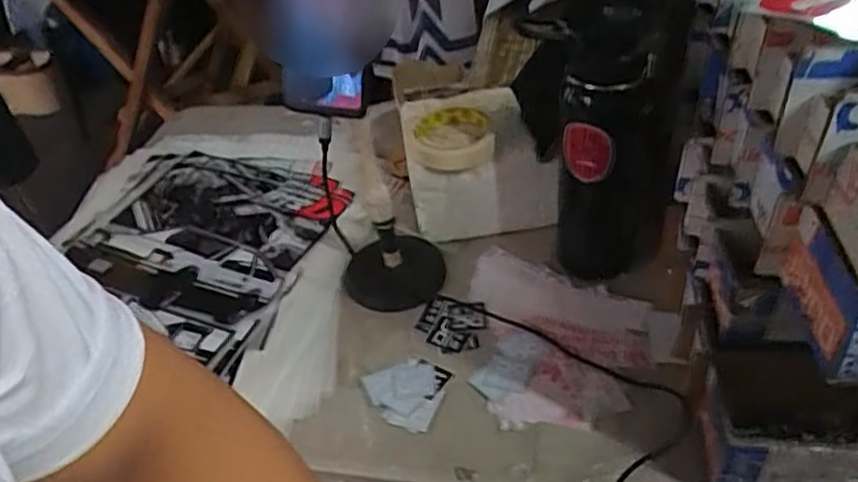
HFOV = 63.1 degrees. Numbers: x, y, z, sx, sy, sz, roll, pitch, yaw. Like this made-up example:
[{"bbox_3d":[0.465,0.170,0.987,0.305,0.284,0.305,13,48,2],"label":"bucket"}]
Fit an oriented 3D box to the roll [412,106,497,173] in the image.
[{"bbox_3d":[0.027,-0.108,0.737,0.079,0.033,0.079,-4,41,4],"label":"roll"}]

